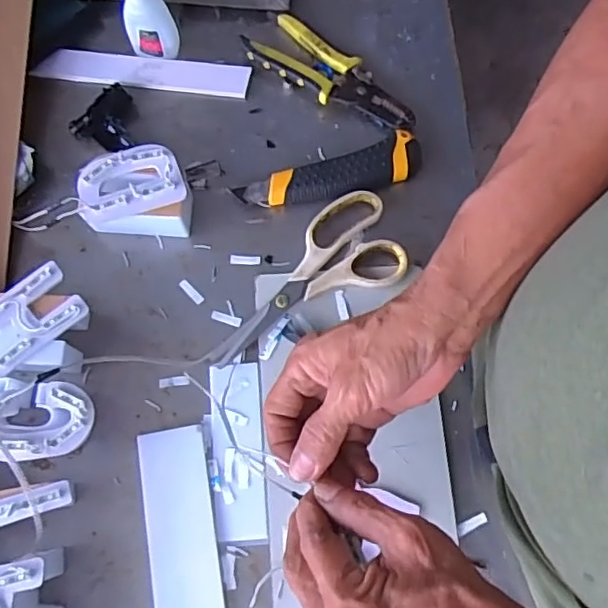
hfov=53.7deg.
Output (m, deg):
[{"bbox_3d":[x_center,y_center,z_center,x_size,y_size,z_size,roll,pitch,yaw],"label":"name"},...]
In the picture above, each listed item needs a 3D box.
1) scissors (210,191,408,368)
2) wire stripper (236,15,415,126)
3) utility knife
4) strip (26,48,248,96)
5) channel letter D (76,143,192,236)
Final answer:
[{"bbox_3d":[-0.007,-0.027,0.500,0.177,0.014,0.084,-24,75,-5],"label":"scissors"},{"bbox_3d":[0.026,-0.209,0.546,0.161,0.023,0.057,34,78,11],"label":"wire stripper"},{"bbox_3d":[0.023,-0.110,0.519,0.161,0.018,0.040,-16,74,-2],"label":"utility knife"},{"bbox_3d":[-0.149,-0.216,0.560,0.196,0.009,0.032,5,74,4],"label":"strip"},{"bbox_3d":[-0.137,-0.092,0.504,0.088,0.052,0.063,-5,74,1],"label":"channel letter D"}]

